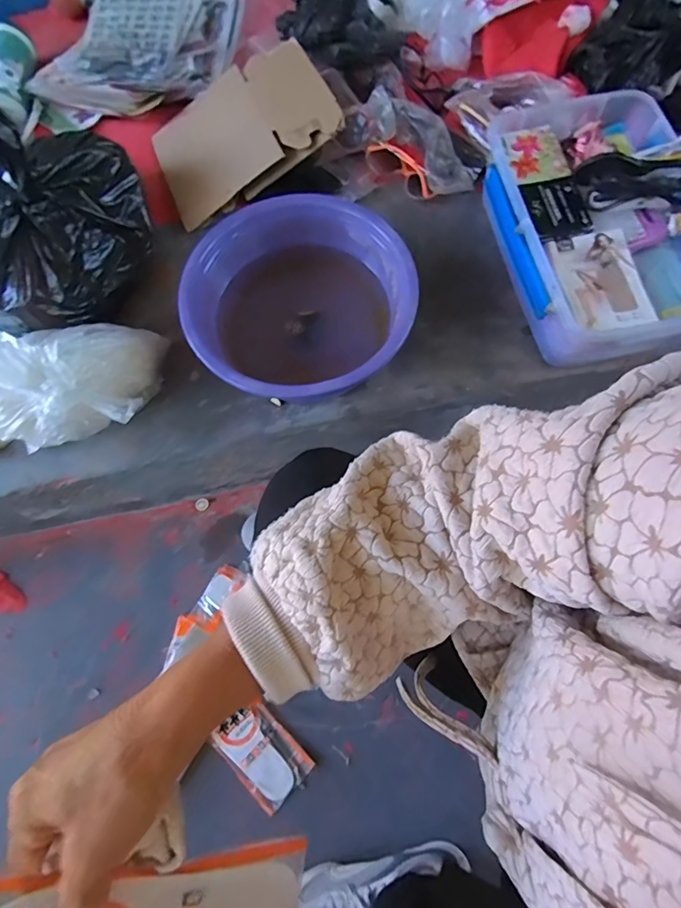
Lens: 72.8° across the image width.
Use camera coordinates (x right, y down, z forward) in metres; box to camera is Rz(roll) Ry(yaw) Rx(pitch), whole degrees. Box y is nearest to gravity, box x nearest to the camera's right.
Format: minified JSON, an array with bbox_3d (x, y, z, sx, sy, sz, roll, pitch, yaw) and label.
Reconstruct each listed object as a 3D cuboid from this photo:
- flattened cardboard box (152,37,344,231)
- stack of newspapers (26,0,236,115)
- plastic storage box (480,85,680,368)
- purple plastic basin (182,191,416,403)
[{"bbox_3d":[-0.155,-0.508,0.720,0.280,0.029,0.227,-26,73,11],"label":"flattened cardboard box"},{"bbox_3d":[-0.348,-0.735,0.822,0.268,0.057,0.402,15,73,6],"label":"stack of newspapers"},{"bbox_3d":[0.336,-0.334,0.619,0.238,0.114,0.424,-13,72,-3],"label":"plastic storage box"},{"bbox_3d":[-0.053,-0.190,0.622,0.276,0.121,0.252,0,72,1],"label":"purple plastic basin"}]

